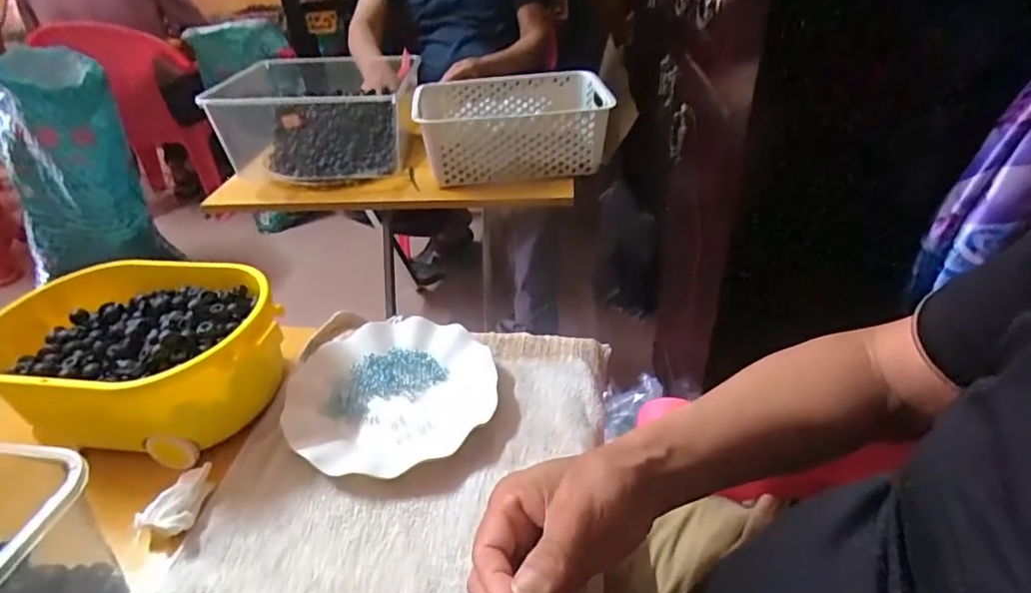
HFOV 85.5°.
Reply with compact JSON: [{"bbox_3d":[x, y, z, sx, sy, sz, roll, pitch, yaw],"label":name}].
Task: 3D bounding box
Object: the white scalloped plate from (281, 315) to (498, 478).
[{"bbox_3d":[-0.112,0.084,0.513,0.179,0.026,0.176,-3,36,2],"label":"white scalloped plate"}]

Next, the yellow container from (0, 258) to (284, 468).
[{"bbox_3d":[-0.321,0.051,0.495,0.238,0.090,0.159,0,36,7],"label":"yellow container"}]

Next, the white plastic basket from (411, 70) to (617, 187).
[{"bbox_3d":[-0.007,-0.289,0.951,0.311,0.110,0.220,-6,36,-2],"label":"white plastic basket"}]

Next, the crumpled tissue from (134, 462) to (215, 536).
[{"bbox_3d":[-0.251,0.157,0.427,0.034,0.023,0.057,12,39,21],"label":"crumpled tissue"}]

